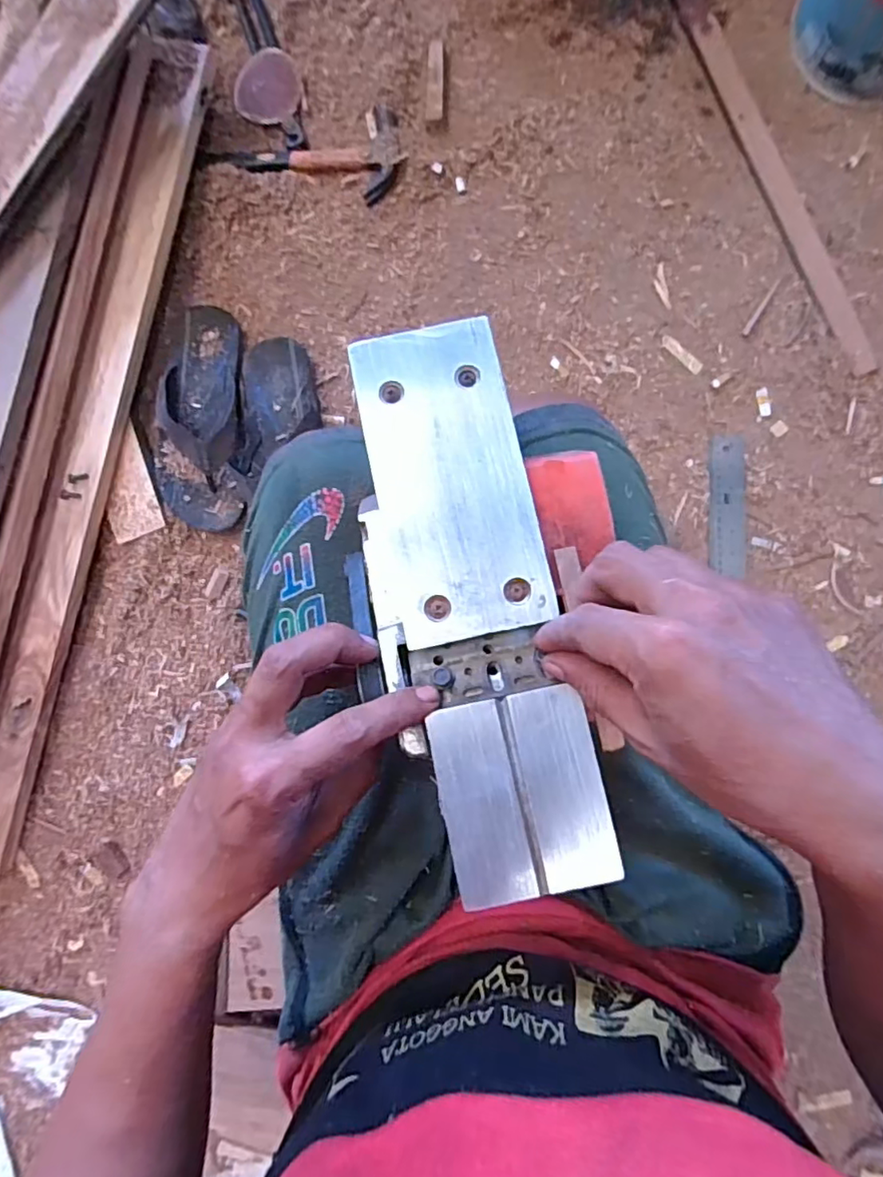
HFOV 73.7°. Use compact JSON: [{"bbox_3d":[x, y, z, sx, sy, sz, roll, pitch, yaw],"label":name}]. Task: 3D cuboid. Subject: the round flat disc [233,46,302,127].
[{"bbox_3d":[-0.218,-0.638,0.748,0.081,0.012,0.086,1,102,4],"label":"round flat disc"}]

